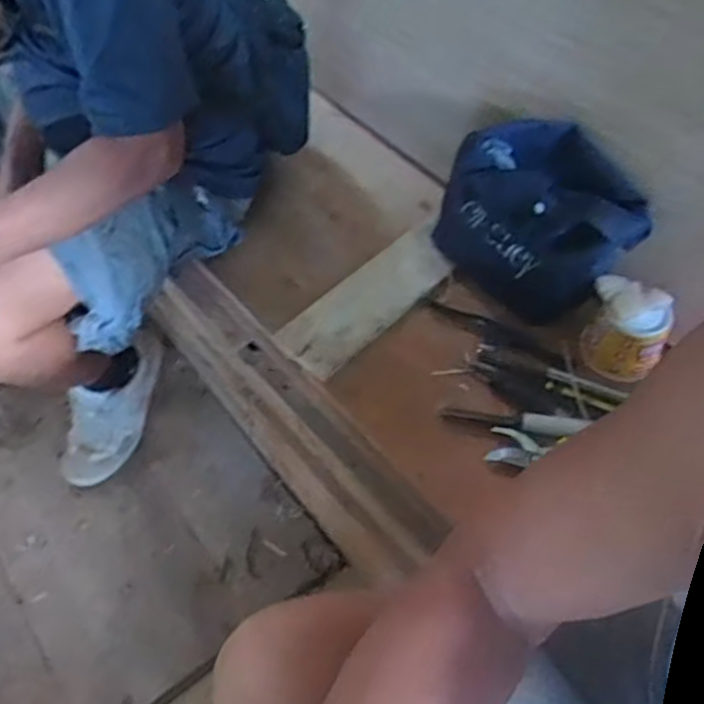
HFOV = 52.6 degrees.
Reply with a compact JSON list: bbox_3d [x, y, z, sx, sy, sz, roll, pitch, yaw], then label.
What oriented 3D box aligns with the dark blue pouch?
[{"bbox_3d":[0.223,-0.157,0.864,0.234,0.161,0.139,28,61,18],"label":"dark blue pouch"}]

